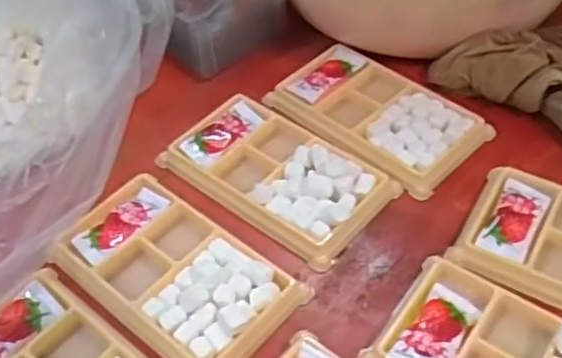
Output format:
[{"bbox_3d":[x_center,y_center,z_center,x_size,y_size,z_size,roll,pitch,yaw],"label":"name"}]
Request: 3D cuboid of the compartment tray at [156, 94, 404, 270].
[{"bbox_3d":[-0.003,-0.007,0.409,0.134,0.019,0.075,32,58,26],"label":"compartment tray"}]

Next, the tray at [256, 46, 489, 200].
[{"bbox_3d":[0.063,-0.043,0.444,0.135,0.017,0.079,35,59,27],"label":"tray"}]

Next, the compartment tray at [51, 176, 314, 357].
[{"bbox_3d":[-0.058,0.049,0.364,0.131,0.017,0.076,34,59,26],"label":"compartment tray"}]

